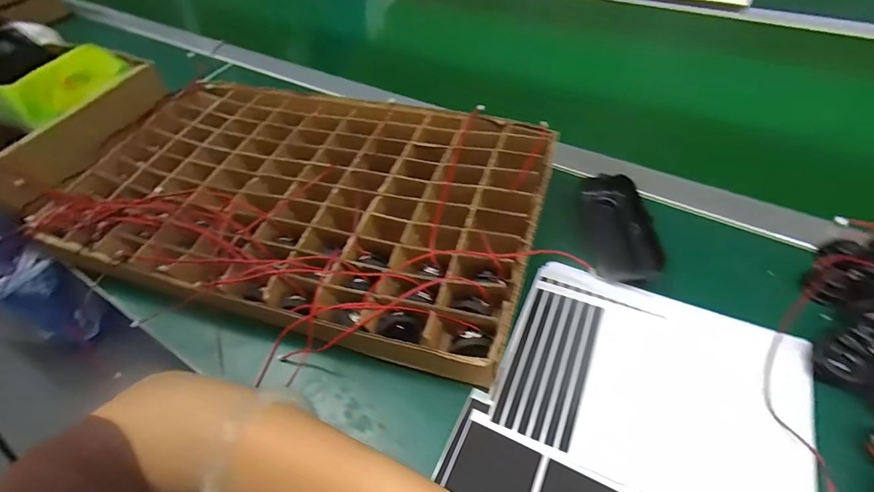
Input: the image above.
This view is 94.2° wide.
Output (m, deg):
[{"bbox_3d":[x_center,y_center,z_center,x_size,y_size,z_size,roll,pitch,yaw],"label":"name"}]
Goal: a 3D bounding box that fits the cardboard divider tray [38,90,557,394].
[{"bbox_3d":[-0.131,-0.057,0.399,0.457,0.057,0.280,12,53,14],"label":"cardboard divider tray"}]

